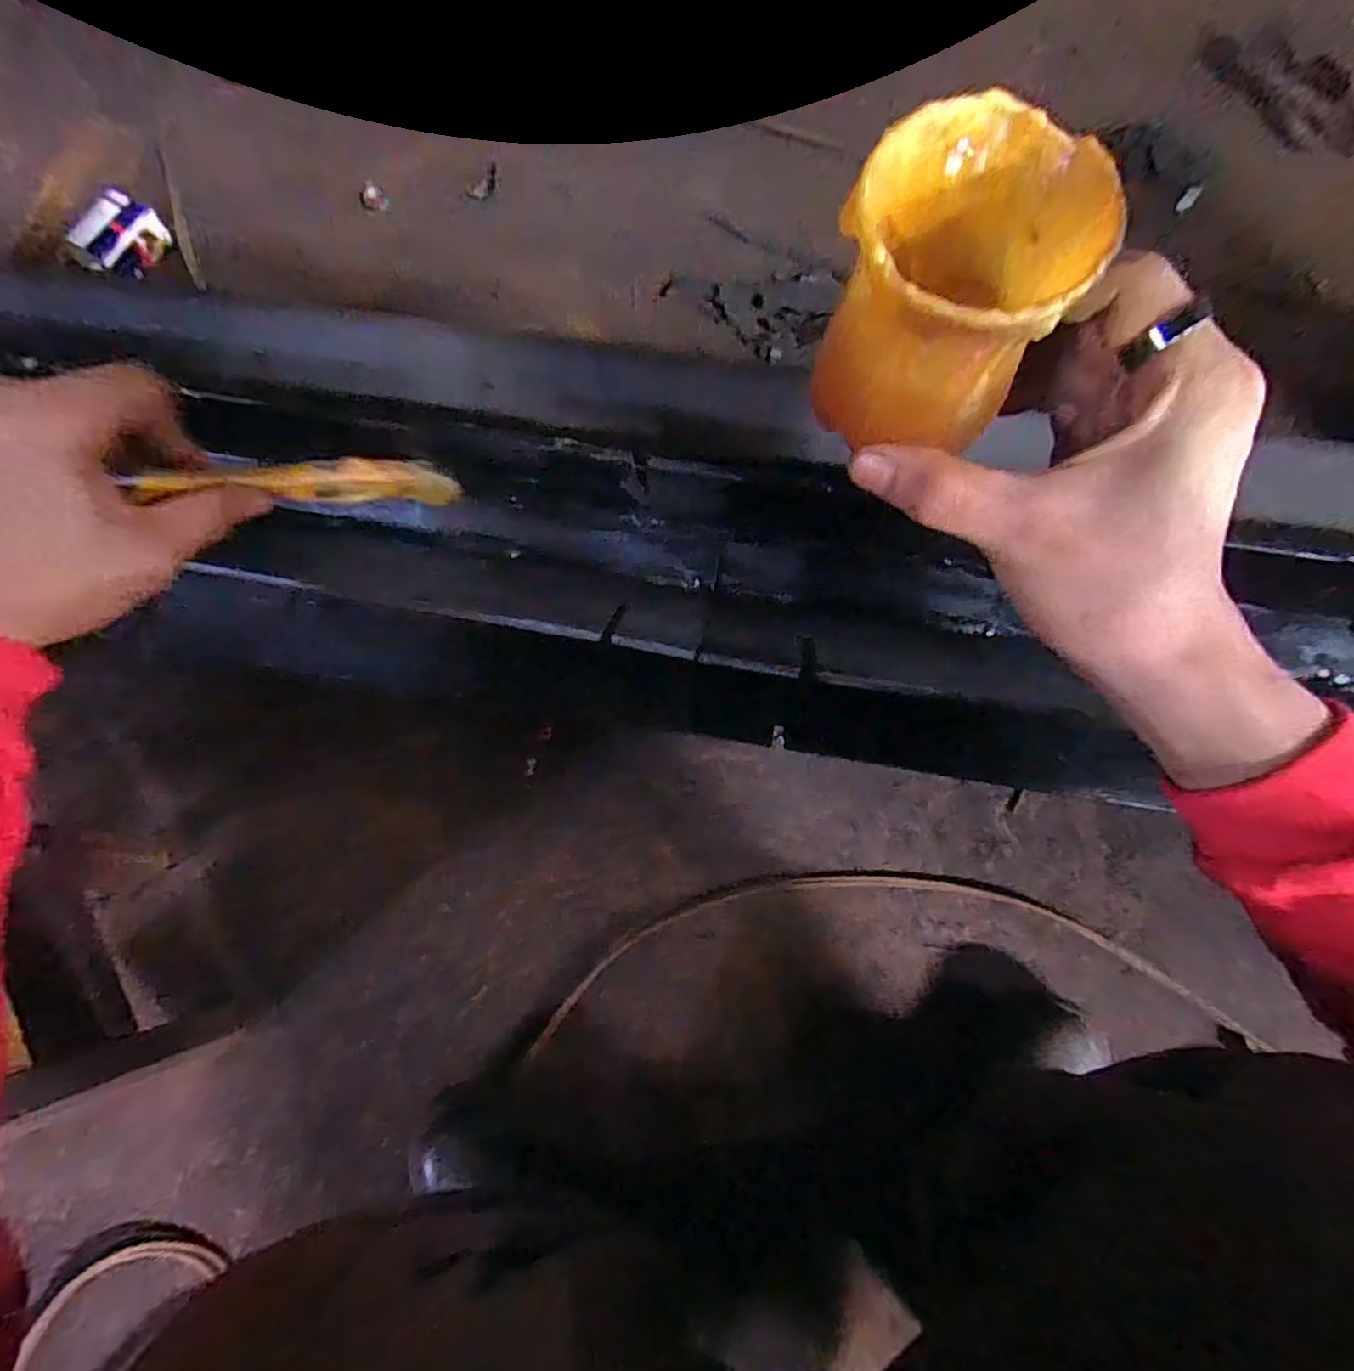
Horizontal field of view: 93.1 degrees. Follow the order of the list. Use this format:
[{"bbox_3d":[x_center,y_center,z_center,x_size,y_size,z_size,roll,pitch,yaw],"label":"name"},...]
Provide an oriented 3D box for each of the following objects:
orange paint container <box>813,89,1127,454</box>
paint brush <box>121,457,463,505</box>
[{"bbox_3d":[0.072,-0.104,0.176,0.057,0.062,0.056,0,77,0],"label":"orange paint container"},{"bbox_3d":[-0.169,-0.096,0.304,0.138,0.020,0.018,-19,74,-47],"label":"paint brush"}]

